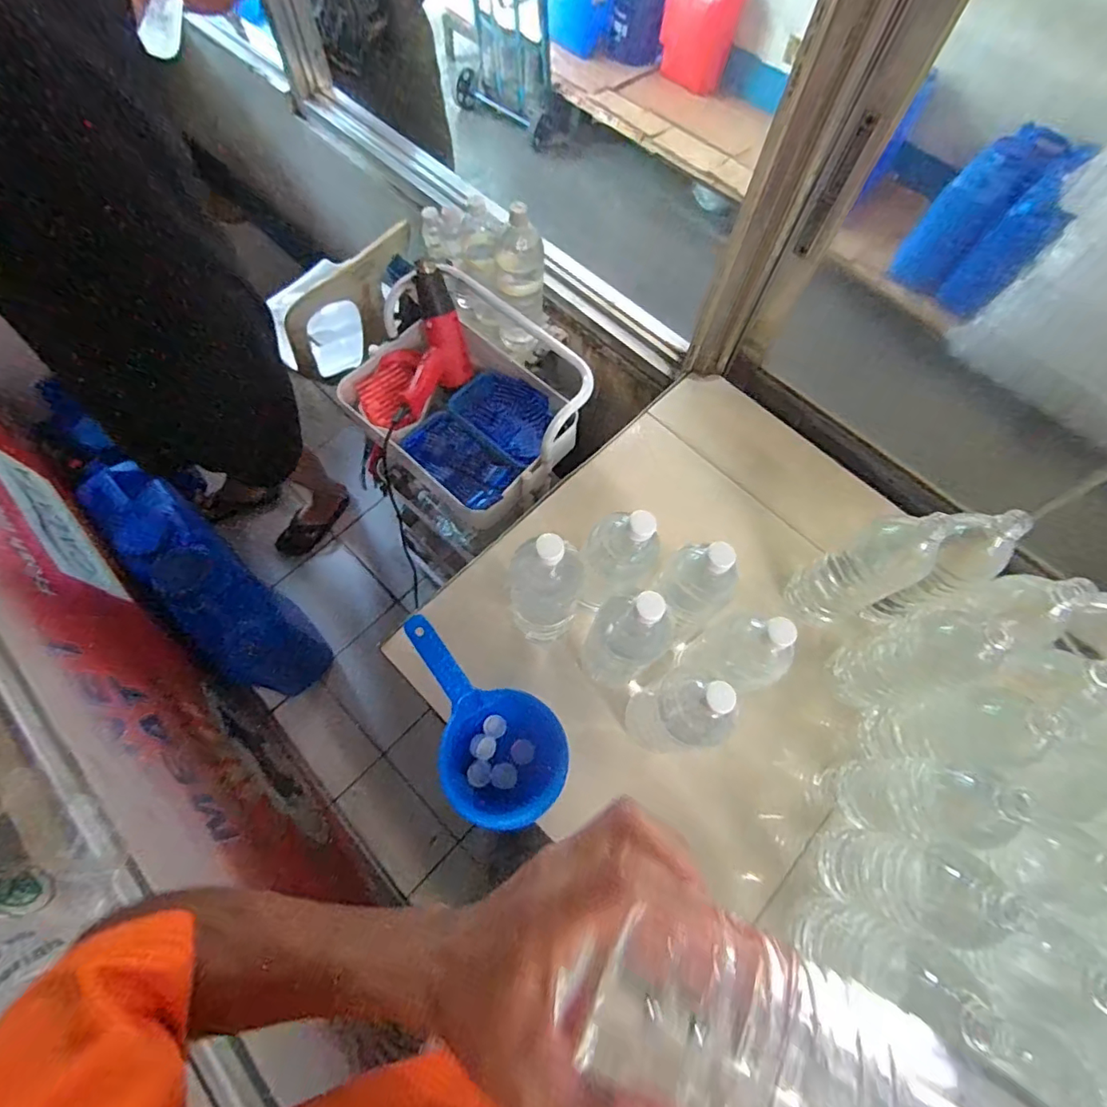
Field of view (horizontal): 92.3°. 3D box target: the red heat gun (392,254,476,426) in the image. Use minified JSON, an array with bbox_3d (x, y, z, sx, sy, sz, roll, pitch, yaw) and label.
[{"bbox_3d":[-0.240,-0.380,1.020,0.105,0.169,0.274,32,100,42],"label":"red heat gun"}]

